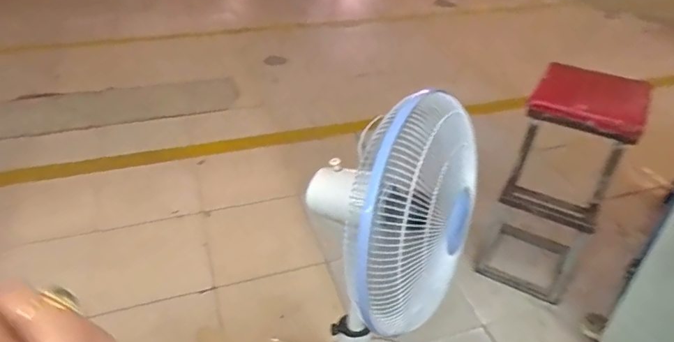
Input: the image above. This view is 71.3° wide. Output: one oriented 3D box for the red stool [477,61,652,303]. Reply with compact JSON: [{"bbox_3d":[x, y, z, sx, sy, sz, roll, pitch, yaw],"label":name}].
[{"bbox_3d":[0.705,0.064,1.525,0.285,0.714,0.335,22,42,27],"label":"red stool"}]

